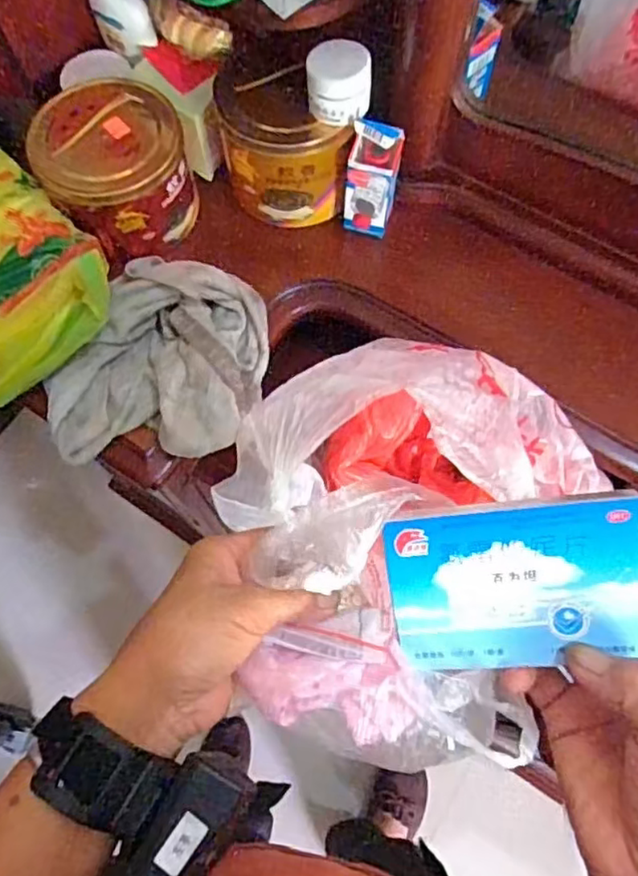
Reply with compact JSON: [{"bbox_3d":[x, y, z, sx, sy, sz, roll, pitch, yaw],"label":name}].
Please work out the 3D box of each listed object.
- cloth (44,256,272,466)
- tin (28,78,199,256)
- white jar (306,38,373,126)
[{"bbox_3d":[-0.144,-0.073,0.571,0.179,0.064,0.194,8,71,5],"label":"cloth"},{"bbox_3d":[-0.194,-0.259,0.617,0.131,0.084,0.143,-1,70,2],"label":"tin"},{"bbox_3d":[0.018,-0.304,0.542,0.055,0.042,0.048,-2,70,1],"label":"white jar"}]

